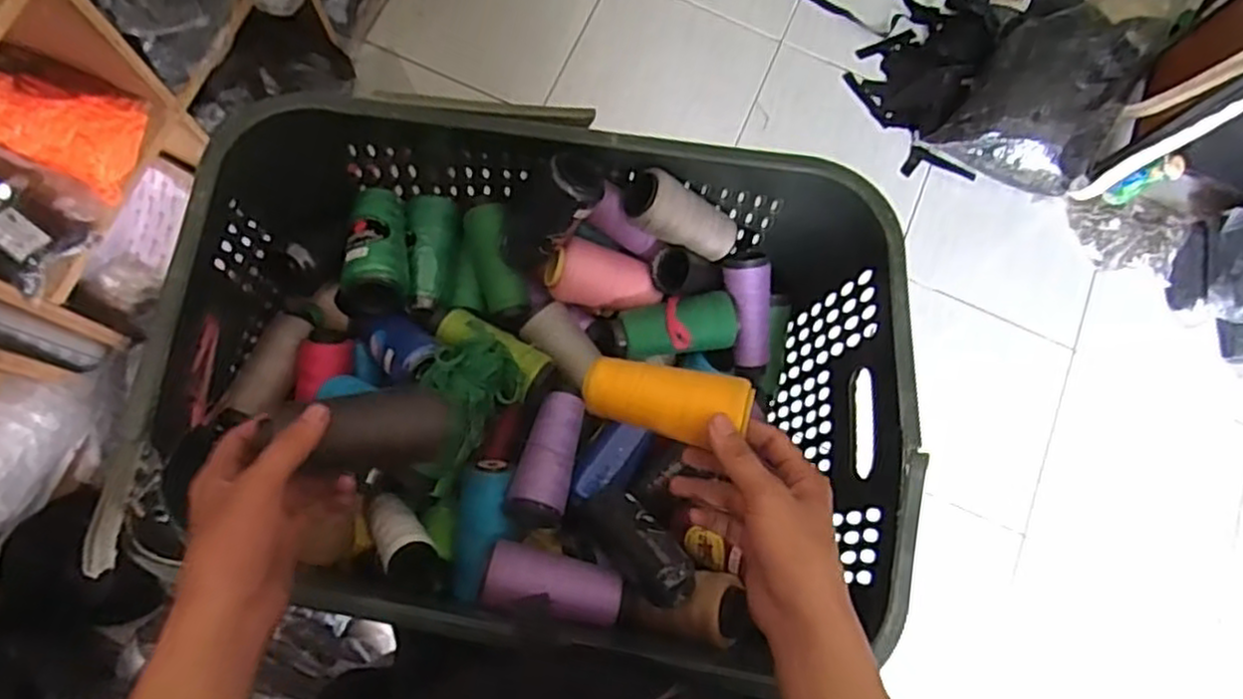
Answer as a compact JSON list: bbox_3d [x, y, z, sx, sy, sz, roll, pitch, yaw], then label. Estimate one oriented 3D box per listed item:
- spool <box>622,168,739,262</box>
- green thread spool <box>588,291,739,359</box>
[{"bbox_3d":[0.055,-0.117,0.659,0.112,0.045,0.048,23,79,-30],"label":"spool"},{"bbox_3d":[0.041,-0.017,0.685,0.131,0.047,0.057,-8,78,-7],"label":"green thread spool"}]

